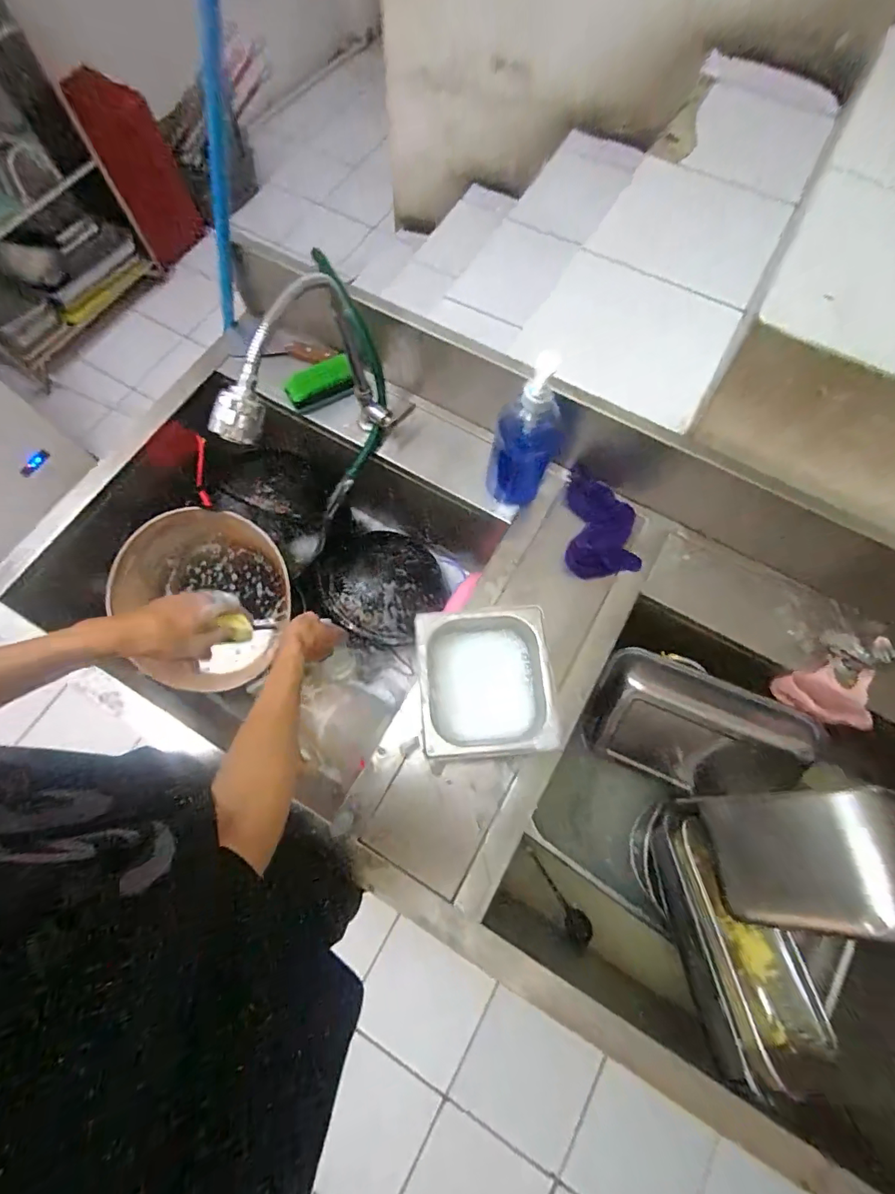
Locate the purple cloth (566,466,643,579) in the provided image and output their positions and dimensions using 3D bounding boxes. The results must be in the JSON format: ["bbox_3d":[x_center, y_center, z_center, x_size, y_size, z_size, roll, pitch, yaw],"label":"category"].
[{"bbox_3d":[0.241,-0.118,0.727,0.106,0.024,0.177,3,71,0],"label":"purple cloth"}]

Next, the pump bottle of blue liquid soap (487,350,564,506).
[{"bbox_3d":[0.109,-0.215,0.658,0.092,0.222,0.071,17,72,5],"label":"pump bottle of blue liquid soap"}]

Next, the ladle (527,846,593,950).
[{"bbox_3d":[0.190,0.506,0.795,0.042,0.026,0.158,-28,54,-9],"label":"ladle"}]

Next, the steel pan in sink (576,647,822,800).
[{"bbox_3d":[0.367,0.211,0.703,0.293,0.180,0.088,24,30,11],"label":"steel pan in sink"}]

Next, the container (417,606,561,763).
[{"bbox_3d":[0.047,0.115,0.610,0.158,0.116,0.173,-6,72,-3],"label":"container"}]

